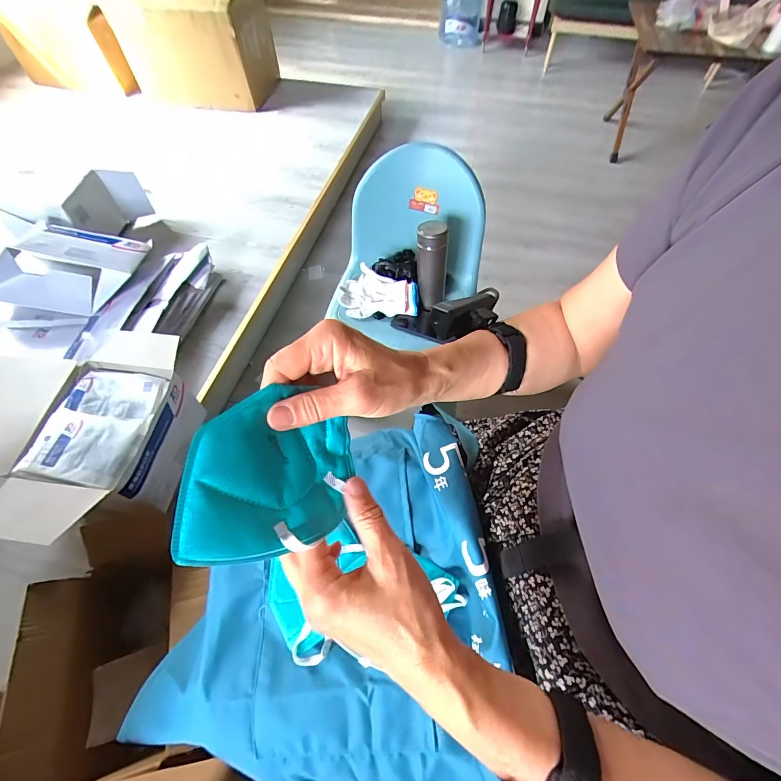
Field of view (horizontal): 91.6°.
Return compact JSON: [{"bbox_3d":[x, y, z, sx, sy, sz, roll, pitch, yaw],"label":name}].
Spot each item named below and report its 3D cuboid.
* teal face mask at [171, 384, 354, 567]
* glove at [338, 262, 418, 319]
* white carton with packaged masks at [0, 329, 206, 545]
[{"bbox_3d":[-0.074,0.050,0.245,0.114,0.007,0.101,-2,79,-41],"label":"teal face mask"},{"bbox_3d":[-0.028,-0.223,0.870,0.181,0.055,0.114,1,96,10],"label":"glove"},{"bbox_3d":[-0.637,0.083,0.779,0.381,0.188,0.417,6,59,3],"label":"white carton with packaged masks"}]

